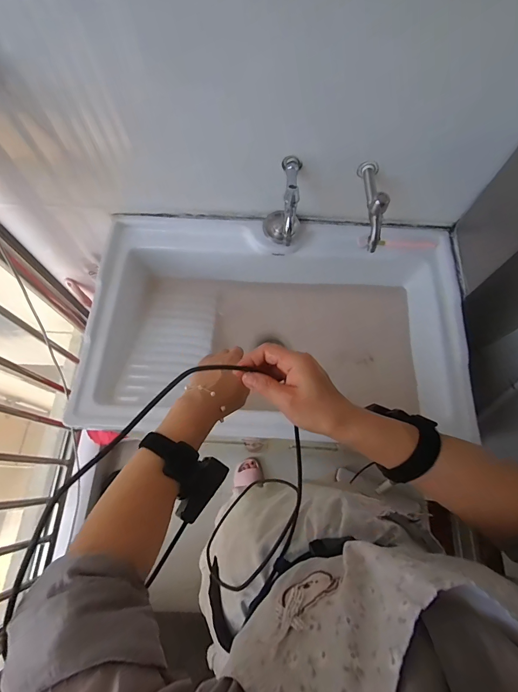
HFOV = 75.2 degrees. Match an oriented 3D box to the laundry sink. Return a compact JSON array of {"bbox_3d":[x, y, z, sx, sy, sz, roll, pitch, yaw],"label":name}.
[{"bbox_3d":[0.038,-0.032,0.814,0.806,0.243,0.496,3,68,1],"label":"laundry sink"}]

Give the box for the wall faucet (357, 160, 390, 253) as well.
[{"bbox_3d":[0.214,-0.279,0.627,0.031,0.078,0.189,2,68,1],"label":"wall faucet"}]

